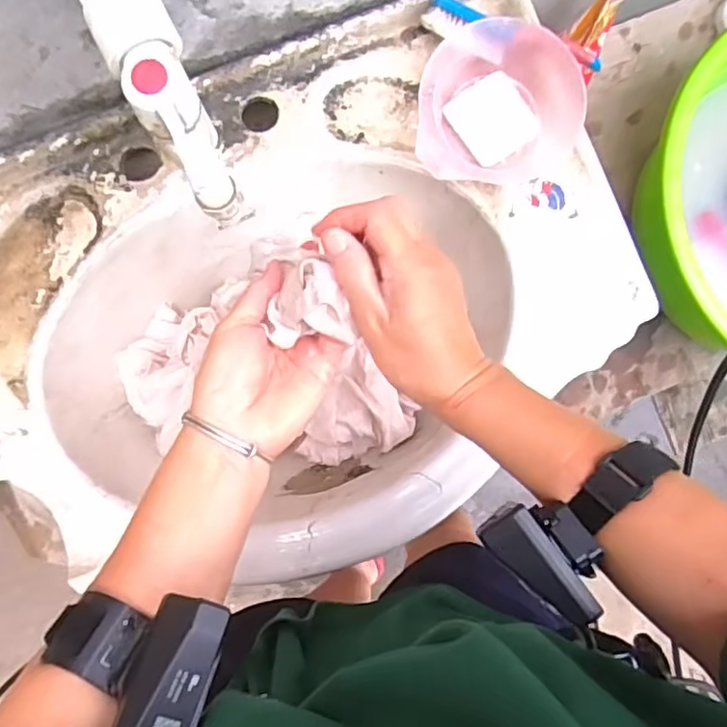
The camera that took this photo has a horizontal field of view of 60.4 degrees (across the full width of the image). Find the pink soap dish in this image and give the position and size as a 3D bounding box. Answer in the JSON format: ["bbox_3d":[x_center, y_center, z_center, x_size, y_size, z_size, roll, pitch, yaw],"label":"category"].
[{"bbox_3d":[0.112,-0.211,0.506,0.140,0.049,0.115,-6,88,-2],"label":"pink soap dish"}]

